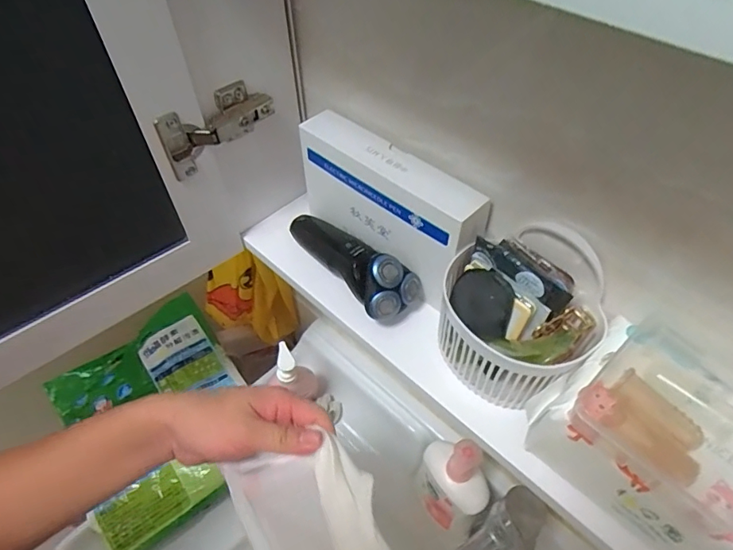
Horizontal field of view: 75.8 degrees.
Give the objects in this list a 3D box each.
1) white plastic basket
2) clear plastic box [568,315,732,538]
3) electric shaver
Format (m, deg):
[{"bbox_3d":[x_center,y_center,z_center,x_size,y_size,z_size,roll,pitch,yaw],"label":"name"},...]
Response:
[{"bbox_3d":[0.118,0.037,0.369,0.117,0.107,0.111,7,51,6],"label":"white plastic basket"},{"bbox_3d":[0.197,0.084,0.285,0.100,0.031,0.103,-35,59,-25],"label":"clear plastic box"},{"bbox_3d":[-0.017,-0.022,0.453,0.054,0.051,0.157,-34,58,-24],"label":"electric shaver"}]

